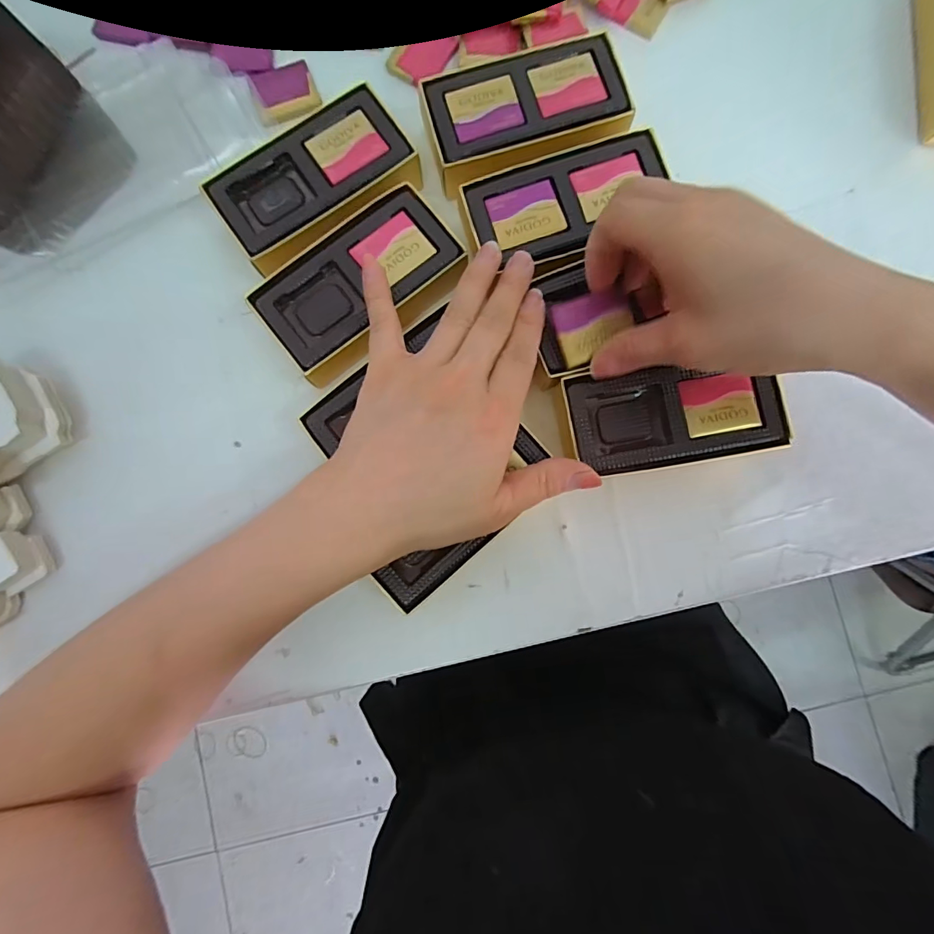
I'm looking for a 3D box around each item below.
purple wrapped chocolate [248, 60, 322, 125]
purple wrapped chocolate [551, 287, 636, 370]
[{"bbox_3d":[-0.114,-0.237,0.297,0.038,0.004,0.037,-21,86,-1],"label":"purple wrapped chocolate"},{"bbox_3d":[0.067,-0.074,0.245,0.039,0.009,0.031,-19,82,-2],"label":"purple wrapped chocolate"}]

